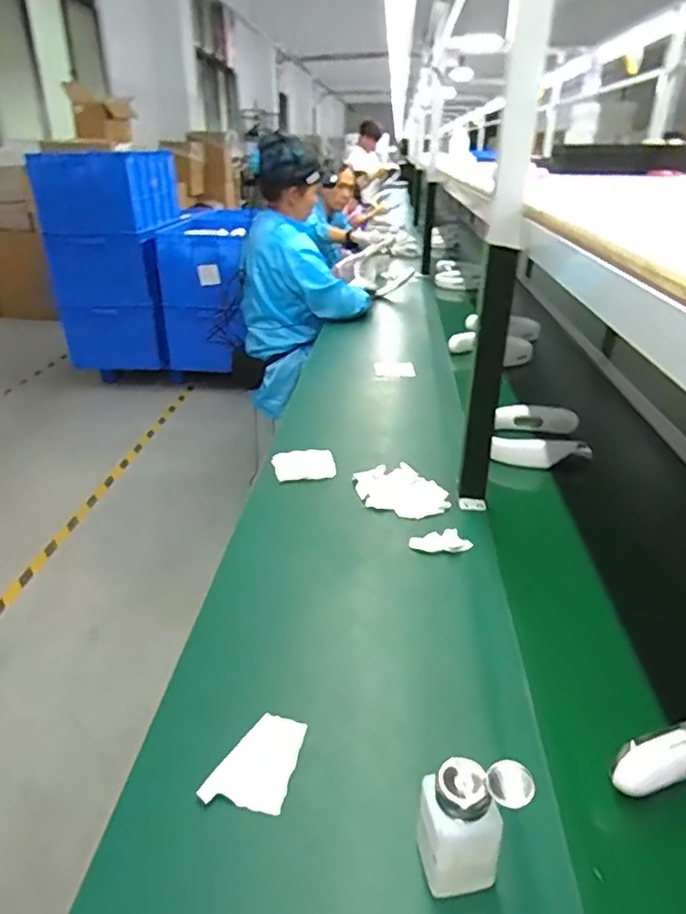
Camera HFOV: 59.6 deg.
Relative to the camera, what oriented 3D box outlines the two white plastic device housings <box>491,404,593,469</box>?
[{"bbox_3d":[0.377,-0.043,1.183,0.184,0.045,0.202,5,25,8],"label":"two white plastic device housings"}]

